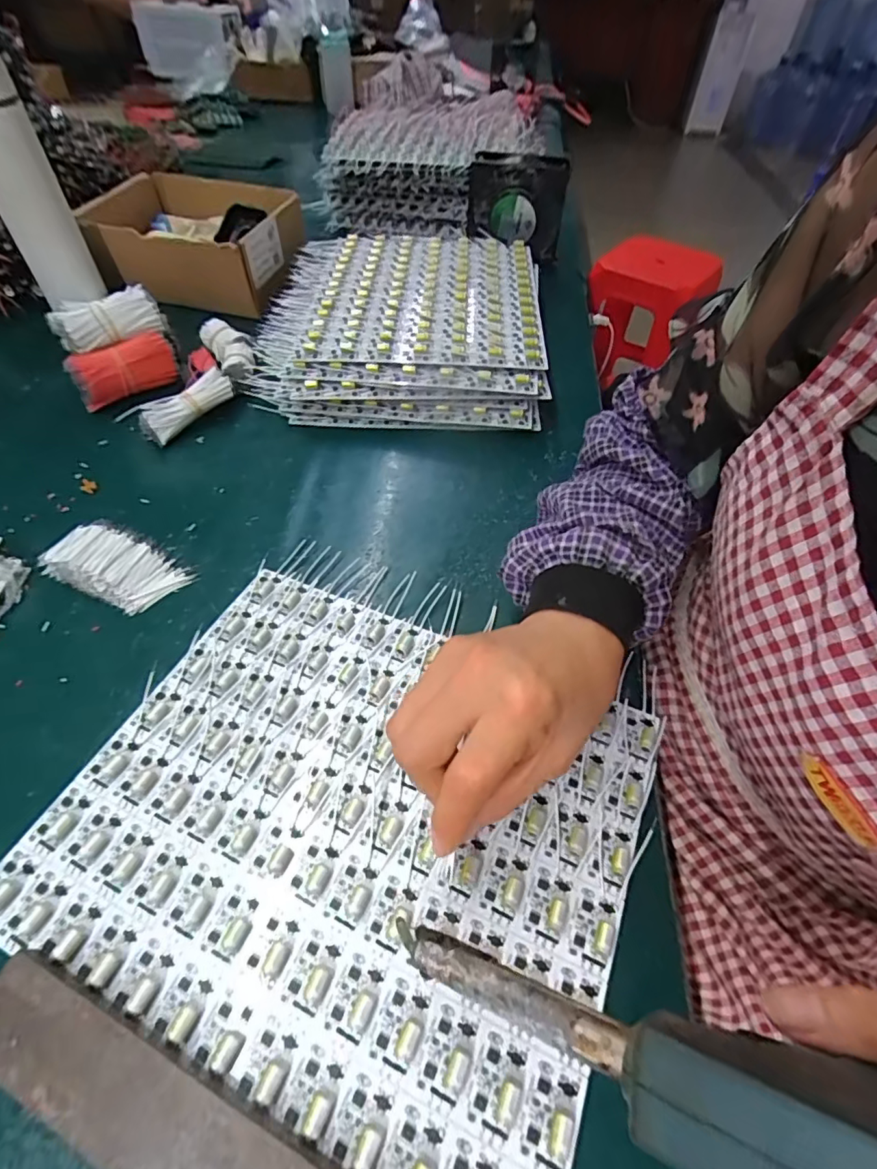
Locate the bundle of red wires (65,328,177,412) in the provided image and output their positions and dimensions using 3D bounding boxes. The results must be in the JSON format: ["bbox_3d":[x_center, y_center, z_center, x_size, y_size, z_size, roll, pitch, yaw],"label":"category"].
[{"bbox_3d":[-0.311,-0.214,0.522,0.098,0.047,0.034,-27,56,-21],"label":"bundle of red wires"}]

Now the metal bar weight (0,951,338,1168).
[{"bbox_3d":[-0.100,0.209,0.199,0.196,0.018,0.034,20,53,15],"label":"metal bar weight"}]

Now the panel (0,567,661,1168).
[{"bbox_3d":[-0.049,0.117,0.282,0.287,0.009,0.238,21,54,16],"label":"panel"}]

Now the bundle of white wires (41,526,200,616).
[{"bbox_3d":[-0.241,-0.015,0.386,0.108,0.014,0.052,20,53,15],"label":"bundle of white wires"}]

